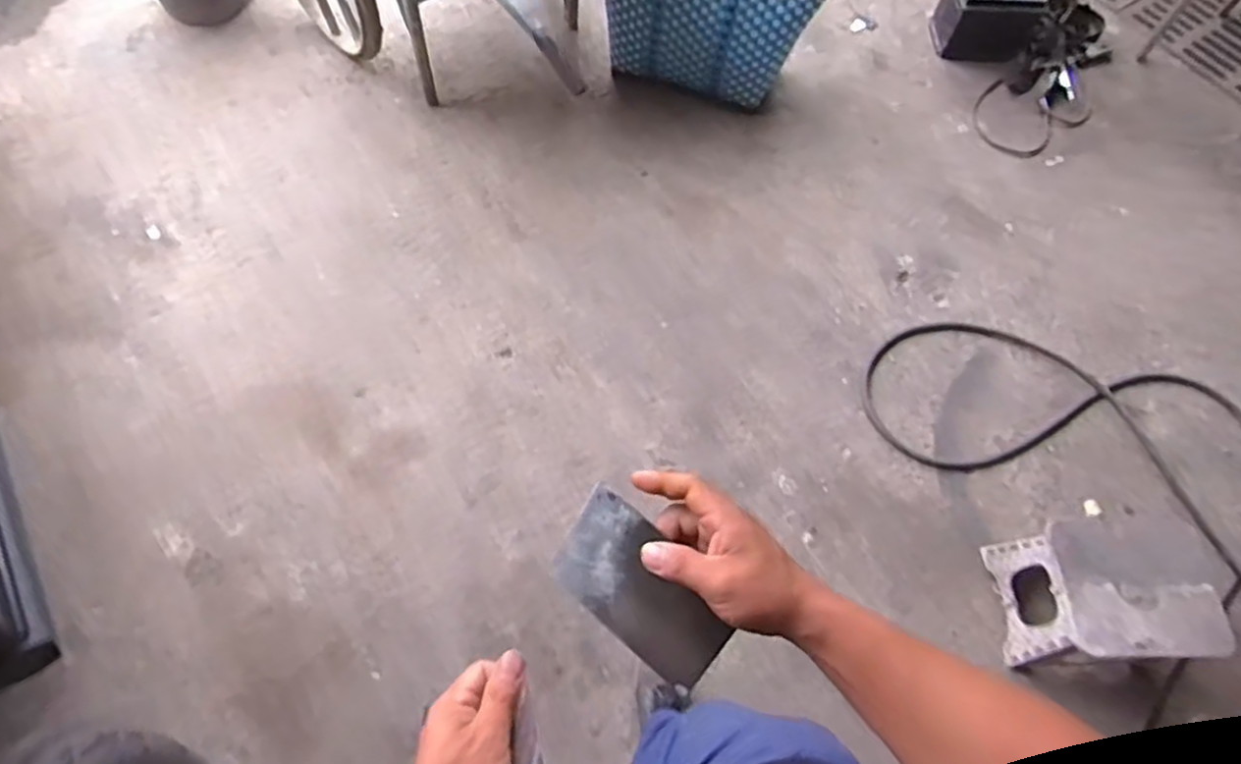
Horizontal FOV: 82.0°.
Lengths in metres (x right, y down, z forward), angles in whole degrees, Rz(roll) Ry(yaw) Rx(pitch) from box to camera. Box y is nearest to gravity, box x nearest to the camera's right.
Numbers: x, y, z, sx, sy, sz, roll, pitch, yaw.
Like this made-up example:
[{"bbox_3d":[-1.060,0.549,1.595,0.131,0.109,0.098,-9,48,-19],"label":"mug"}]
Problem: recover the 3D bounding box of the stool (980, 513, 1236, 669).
[{"bbox_3d":[0.891,0.394,1.322,0.310,0.232,0.238,-1,63,-1],"label":"stool"}]

